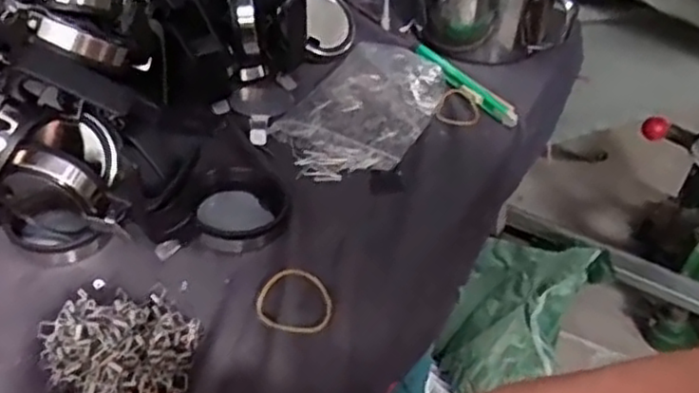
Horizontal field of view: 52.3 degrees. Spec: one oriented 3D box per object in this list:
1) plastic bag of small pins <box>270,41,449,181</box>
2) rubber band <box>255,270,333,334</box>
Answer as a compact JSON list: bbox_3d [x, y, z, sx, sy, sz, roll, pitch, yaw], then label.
[{"bbox_3d":[0.011,-0.075,0.607,0.107,0.024,0.170,21,44,19],"label":"plastic bag of small pins"},{"bbox_3d":[-0.034,0.066,0.446,0.051,0.004,0.045,21,49,23],"label":"rubber band"}]

